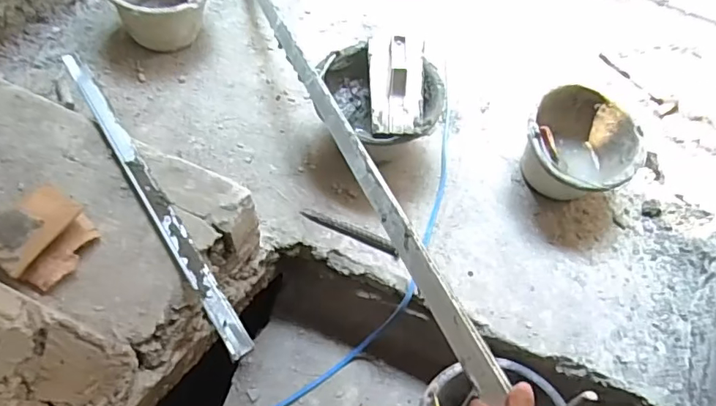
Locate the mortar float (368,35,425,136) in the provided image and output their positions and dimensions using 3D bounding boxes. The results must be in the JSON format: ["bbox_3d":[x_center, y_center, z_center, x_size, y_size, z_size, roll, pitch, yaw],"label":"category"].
[{"bbox_3d":[0.081,-0.241,1.006,0.112,0.047,0.237,0,62,-4],"label":"mortar float"}]

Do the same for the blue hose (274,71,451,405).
[{"bbox_3d":[0.039,0.134,1.115,0.167,0.127,0.841,27,80,10],"label":"blue hose"}]

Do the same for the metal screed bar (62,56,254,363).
[{"bbox_3d":[-0.305,-0.018,0.763,0.032,0.024,0.559,-31,68,-18],"label":"metal screed bar"}]

